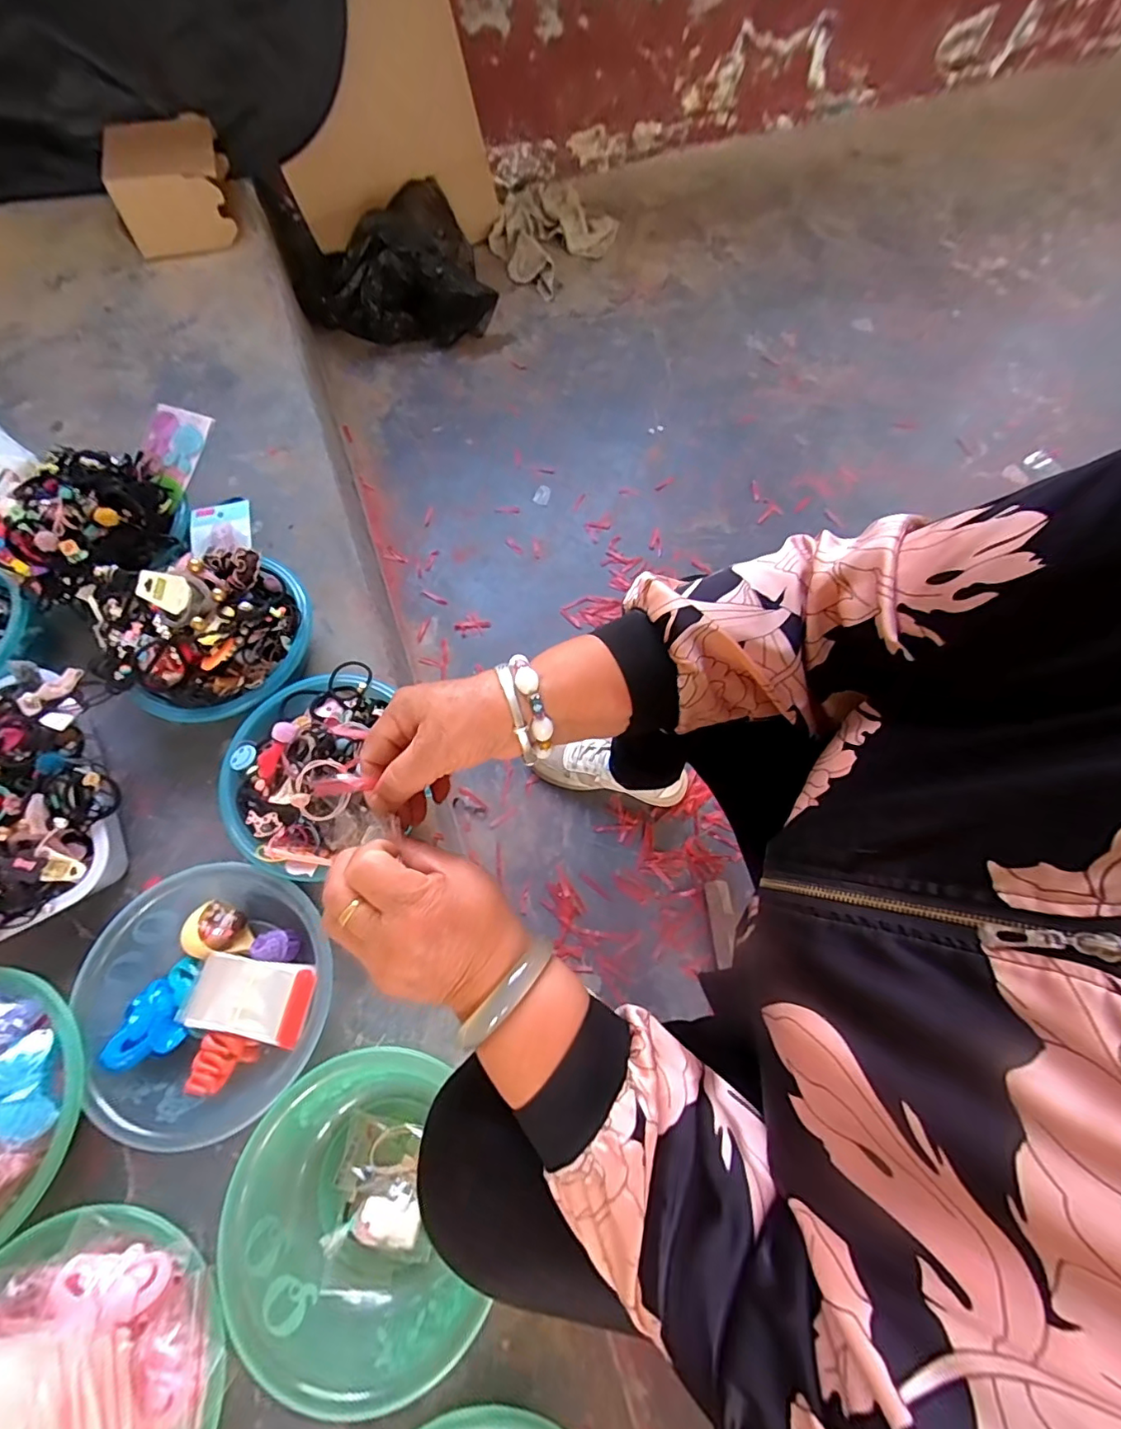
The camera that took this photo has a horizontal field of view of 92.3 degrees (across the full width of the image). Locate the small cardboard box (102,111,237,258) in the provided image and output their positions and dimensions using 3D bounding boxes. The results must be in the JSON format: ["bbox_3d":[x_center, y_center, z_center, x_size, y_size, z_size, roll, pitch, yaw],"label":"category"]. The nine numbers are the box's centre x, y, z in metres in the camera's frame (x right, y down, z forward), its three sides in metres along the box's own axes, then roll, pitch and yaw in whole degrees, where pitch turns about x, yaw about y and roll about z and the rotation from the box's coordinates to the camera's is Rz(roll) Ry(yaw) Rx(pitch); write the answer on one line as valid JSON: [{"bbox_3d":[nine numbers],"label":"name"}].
[{"bbox_3d":[-0.741,-1.014,1.029,0.199,0.109,0.247,-19,71,-7],"label":"small cardboard box"}]

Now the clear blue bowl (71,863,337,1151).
[{"bbox_3d":[-0.342,0.275,0.537,0.223,0.078,0.225,0,70,0],"label":"clear blue bowl"}]

